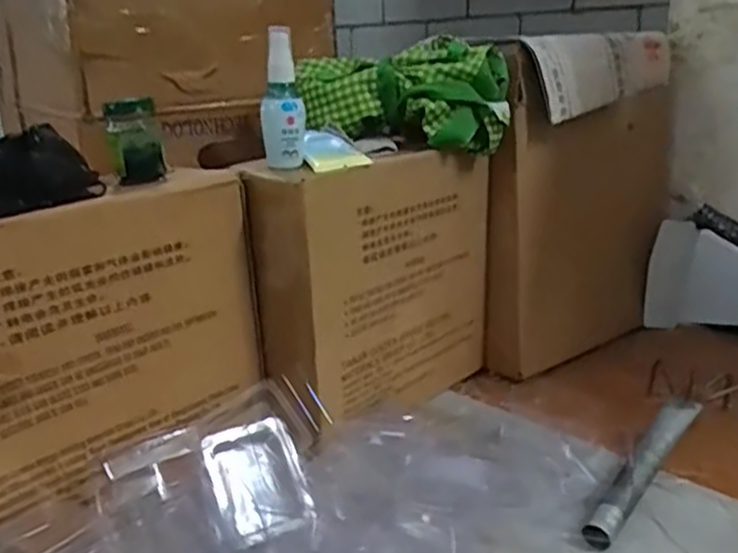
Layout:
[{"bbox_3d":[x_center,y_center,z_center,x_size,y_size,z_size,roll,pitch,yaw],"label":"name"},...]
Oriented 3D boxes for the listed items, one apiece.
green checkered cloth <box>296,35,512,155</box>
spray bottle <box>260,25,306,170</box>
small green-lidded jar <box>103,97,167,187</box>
[{"bbox_3d":[0.034,-0.185,0.758,0.218,0.096,0.093,-3,19,-2],"label":"green checkered cloth"},{"bbox_3d":[-0.079,-0.159,0.655,0.038,0.119,0.035,-3,19,-2],"label":"spray bottle"},{"bbox_3d":[-0.197,-0.113,0.616,0.043,0.069,0.042,-8,20,-19],"label":"small green-lidded jar"}]

